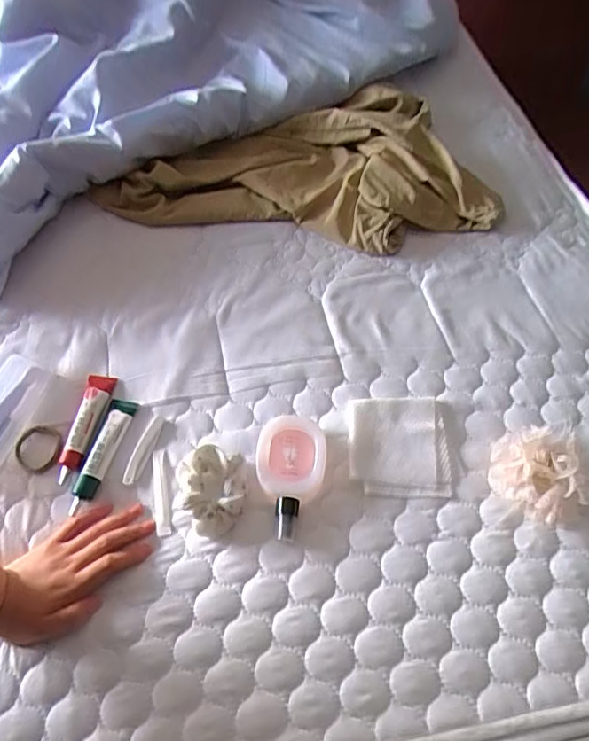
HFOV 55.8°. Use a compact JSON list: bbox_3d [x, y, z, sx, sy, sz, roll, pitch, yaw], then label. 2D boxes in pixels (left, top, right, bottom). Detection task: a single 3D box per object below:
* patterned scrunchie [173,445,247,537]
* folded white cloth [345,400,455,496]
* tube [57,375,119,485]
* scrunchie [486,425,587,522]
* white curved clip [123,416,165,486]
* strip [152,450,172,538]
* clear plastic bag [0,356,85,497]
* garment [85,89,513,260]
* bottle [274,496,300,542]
[{"bbox_3d":[-0.083,0.118,0.549,0.069,0.033,0.081,12,60,8],"label":"patterned scrunchie"},{"bbox_3d":[0.107,0.078,0.582,0.099,0.013,0.110,1,59,1],"label":"folded white cloth"},{"bbox_3d":[-0.225,0.058,0.602,0.030,0.014,0.126,4,59,3],"label":"tube"},{"bbox_3d":[0.238,0.093,0.545,0.081,0.054,0.098,14,60,9],"label":"scrunchie"},{"bbox_3d":[-0.162,0.085,0.592,0.021,0.014,0.078,16,60,10],"label":"white curved clip"},{"bbox_3d":[-0.137,0.126,0.571,0.016,0.008,0.090,-10,59,-5],"label":"strip"},{"bbox_3d":[-0.300,0.058,0.596,0.115,0.018,0.143,12,60,8],"label":"clear plastic bag"},{"bbox_3d":[0.025,-0.310,0.816,0.526,0.057,0.319,10,59,7],"label":"garment"},{"bbox_3d":[-0.009,0.145,0.542,0.021,0.015,0.040,9,59,6],"label":"bottle"}]

